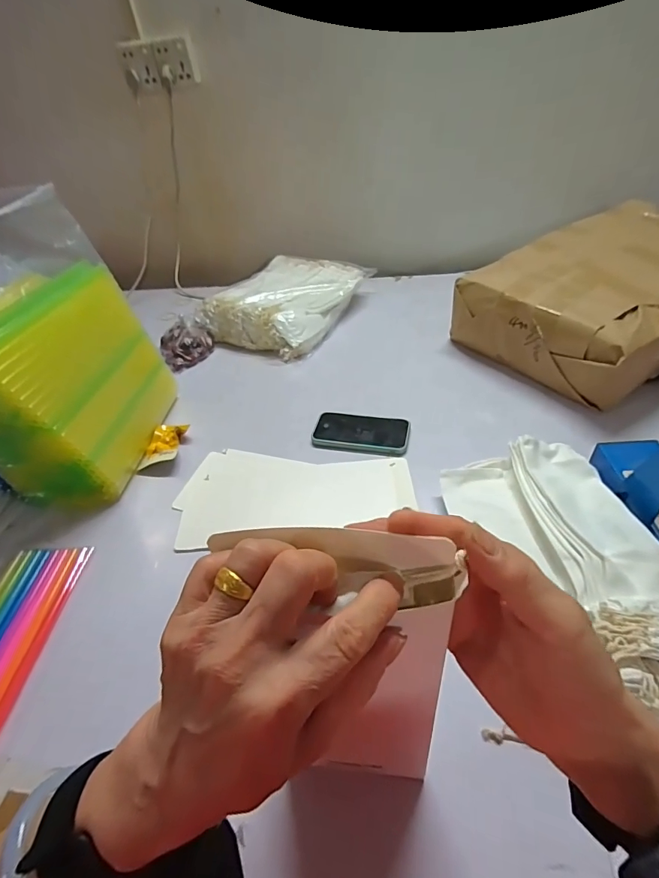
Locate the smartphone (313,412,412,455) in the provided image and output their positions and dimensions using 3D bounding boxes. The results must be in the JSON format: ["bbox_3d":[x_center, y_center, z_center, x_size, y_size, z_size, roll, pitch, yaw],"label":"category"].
[{"bbox_3d":[0.055,-0.014,0.705,0.158,0.014,0.085,9,44,16],"label":"smartphone"}]

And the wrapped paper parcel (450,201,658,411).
[{"bbox_3d":[0.578,-0.290,0.827,0.571,0.161,0.367,-25,45,-20],"label":"wrapped paper parcel"}]

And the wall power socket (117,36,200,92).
[{"bbox_3d":[-0.398,-0.881,0.981,0.171,0.084,0.044,7,43,14],"label":"wall power socket"}]

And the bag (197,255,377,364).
[{"bbox_3d":[-0.097,-0.349,1.036,0.272,0.084,0.378,16,46,23],"label":"bag"}]

